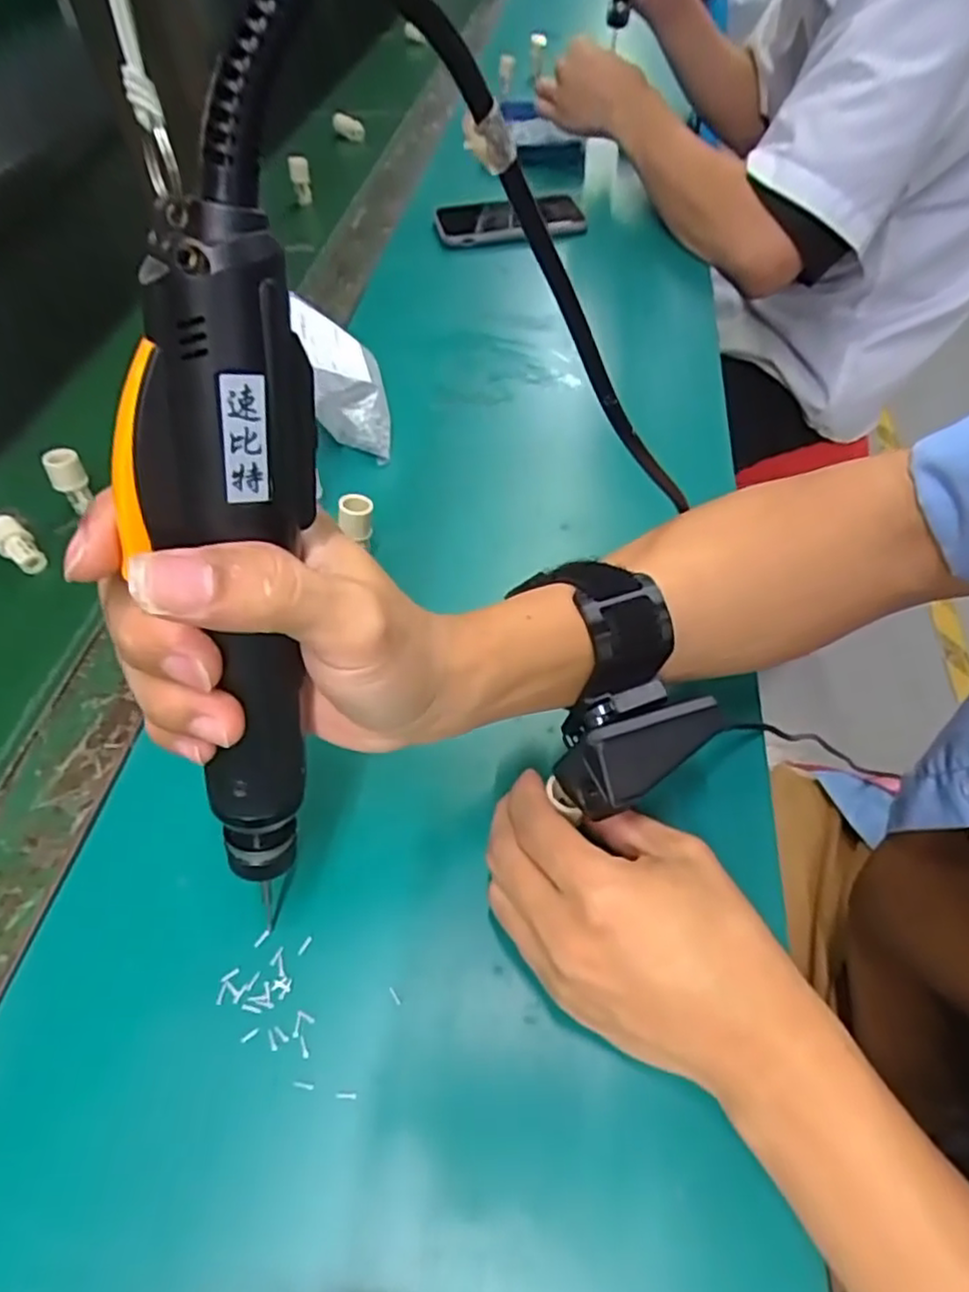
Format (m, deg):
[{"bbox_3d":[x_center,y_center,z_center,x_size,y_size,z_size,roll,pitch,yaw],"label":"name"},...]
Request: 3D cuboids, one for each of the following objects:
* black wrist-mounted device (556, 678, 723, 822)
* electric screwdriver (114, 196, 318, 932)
[{"bbox_3d":[0.064,0.037,0.272,0.071,0.024,0.034,-18,54,-24],"label":"black wrist-mounted device"},{"bbox_3d":[-0.071,-0.007,0.203,0.034,0.205,0.034,13,33,10],"label":"electric screwdriver"}]

